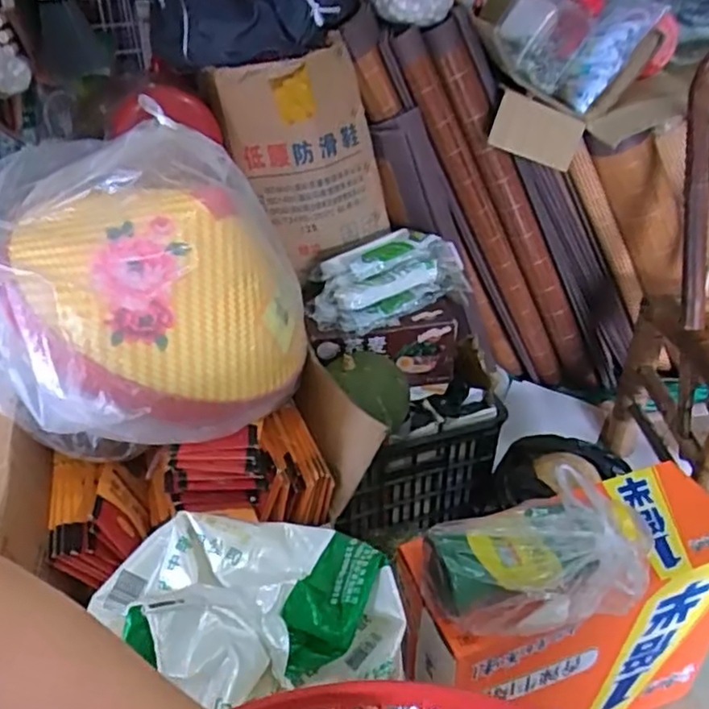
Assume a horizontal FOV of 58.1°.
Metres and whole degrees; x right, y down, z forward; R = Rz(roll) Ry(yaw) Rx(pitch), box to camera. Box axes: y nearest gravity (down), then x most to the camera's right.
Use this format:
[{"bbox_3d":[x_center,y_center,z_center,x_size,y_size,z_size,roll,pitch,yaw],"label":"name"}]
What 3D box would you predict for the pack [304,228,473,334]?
[{"bbox_3d":[0.053,-0.134,1.100,0.264,0.104,0.141,-24,42,-30],"label":"pack"}]

